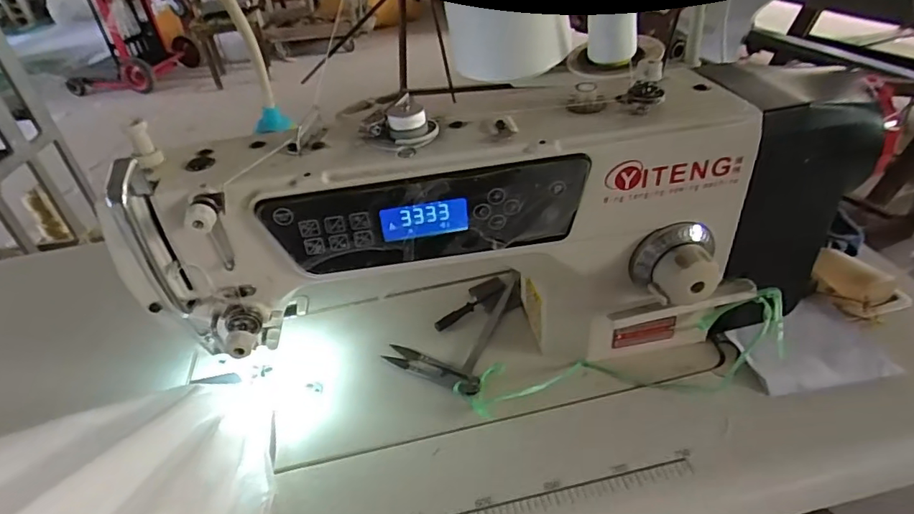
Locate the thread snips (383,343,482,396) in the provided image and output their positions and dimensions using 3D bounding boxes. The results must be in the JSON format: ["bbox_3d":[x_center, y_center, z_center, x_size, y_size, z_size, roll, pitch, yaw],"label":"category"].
[{"bbox_3d":[-0.022,0.099,0.477,0.098,0.008,0.021,17,43,28],"label":"thread snips"}]

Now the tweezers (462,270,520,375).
[{"bbox_3d":[0.036,0.060,0.517,0.012,0.012,0.135,12,41,23],"label":"tweezers"}]

